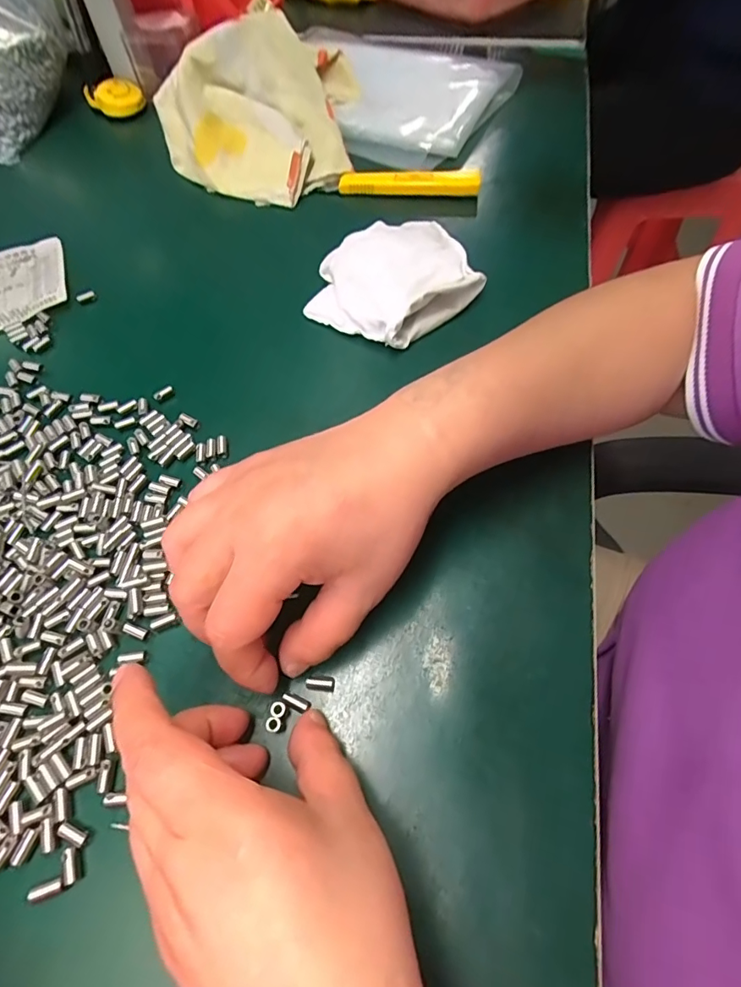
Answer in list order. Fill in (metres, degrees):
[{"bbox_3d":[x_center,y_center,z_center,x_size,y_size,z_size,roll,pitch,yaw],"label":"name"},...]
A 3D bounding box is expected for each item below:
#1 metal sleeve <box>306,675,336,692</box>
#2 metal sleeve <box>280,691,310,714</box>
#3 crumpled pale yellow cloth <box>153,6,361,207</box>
[{"bbox_3d":[-0.023,0.087,0.225,0.013,0.005,0.007,5,61,4],"label":"metal sleeve"},{"bbox_3d":[-0.034,0.094,0.221,0.013,0.005,0.006,25,64,14],"label":"metal sleeve"},{"bbox_3d":[-0.095,-0.325,0.410,0.166,0.066,0.167,-6,61,-2],"label":"crumpled pale yellow cloth"}]

